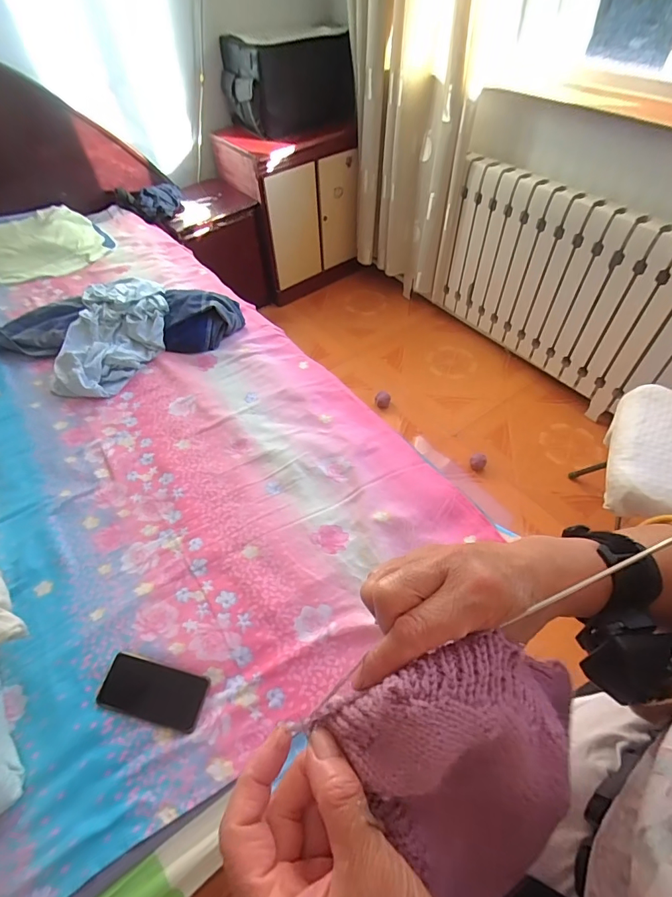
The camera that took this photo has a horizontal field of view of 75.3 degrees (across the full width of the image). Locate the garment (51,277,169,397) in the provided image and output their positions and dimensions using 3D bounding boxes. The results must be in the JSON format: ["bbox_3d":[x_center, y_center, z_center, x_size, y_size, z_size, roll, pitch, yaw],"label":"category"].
[{"bbox_3d":[-0.605,-0.313,1.196,0.262,0.096,0.403,0,50,4],"label":"garment"}]

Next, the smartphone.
[{"bbox_3d":[-0.283,0.378,0.677,0.155,0.009,0.077,16,60,2],"label":"smartphone"}]

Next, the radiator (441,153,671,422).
[{"bbox_3d":[0.830,-0.495,1.474,0.168,0.561,1.257,-23,54,-15],"label":"radiator"}]

